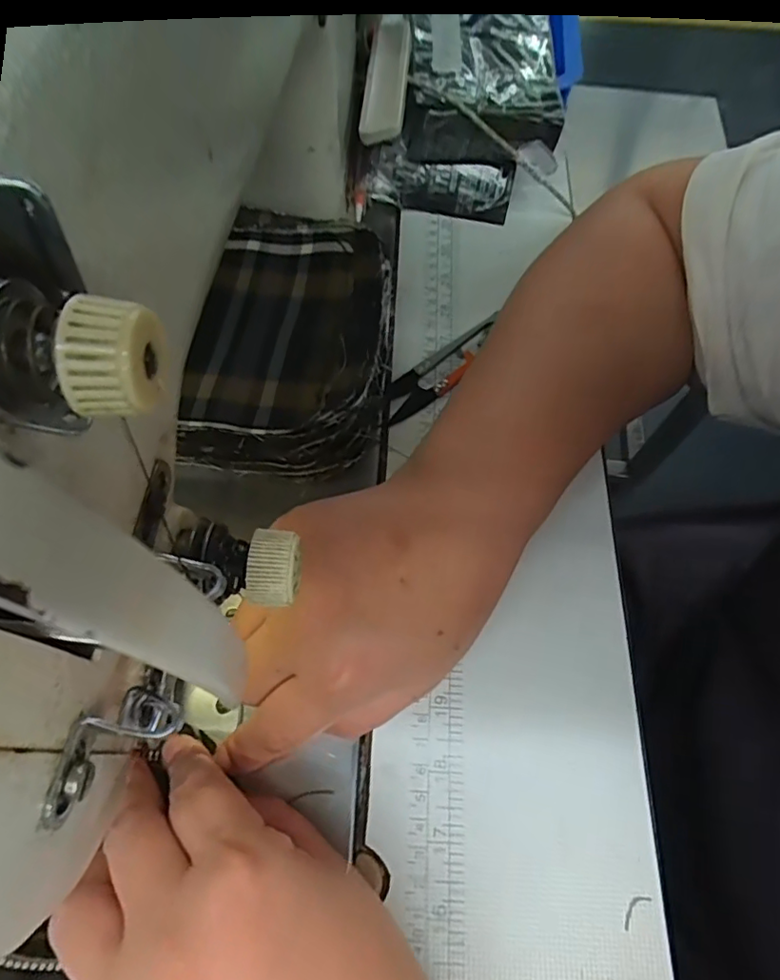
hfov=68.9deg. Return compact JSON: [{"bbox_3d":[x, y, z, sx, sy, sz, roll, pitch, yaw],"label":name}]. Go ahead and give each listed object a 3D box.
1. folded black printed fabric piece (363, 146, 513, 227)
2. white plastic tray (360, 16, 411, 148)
[{"bbox_3d":[0.031,-0.192,0.358,0.089,0.037,0.015,5,65,1],"label":"folded black printed fabric piece"},{"bbox_3d":[-0.001,-0.237,0.325,0.024,0.012,0.106,4,65,1],"label":"white plastic tray"}]

